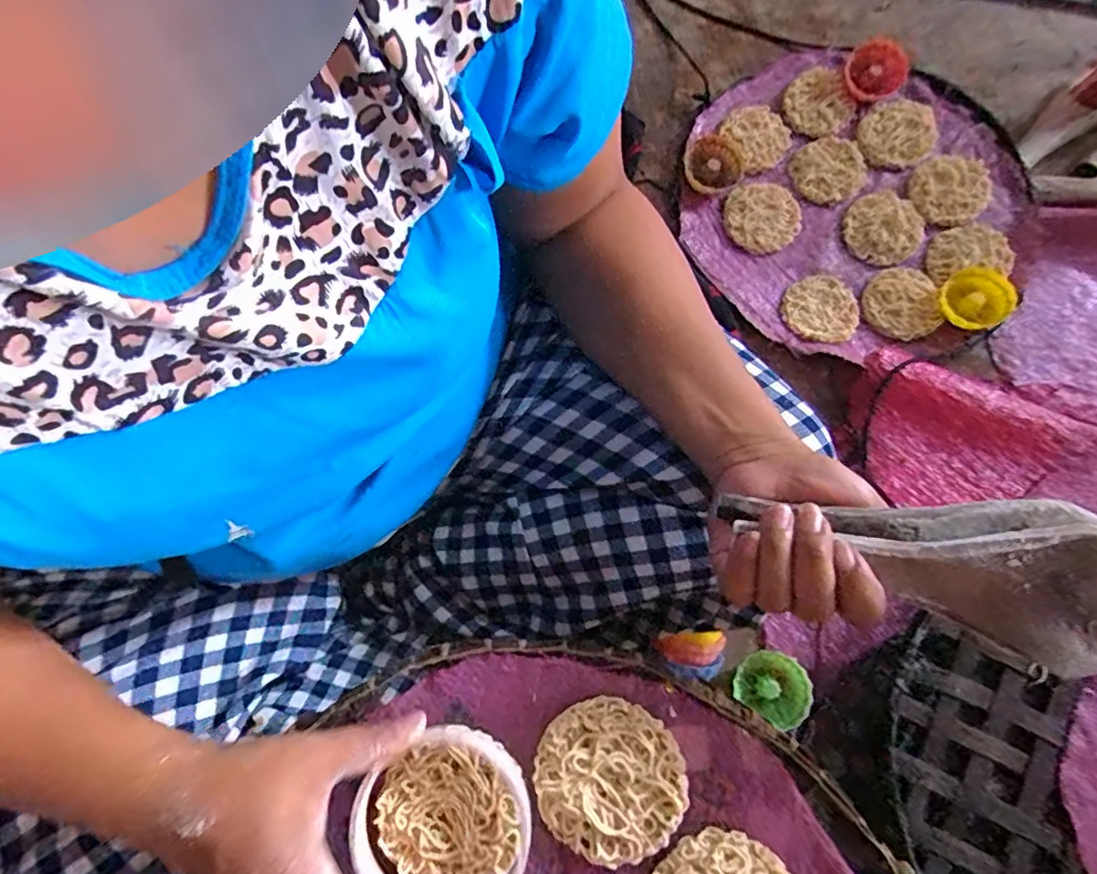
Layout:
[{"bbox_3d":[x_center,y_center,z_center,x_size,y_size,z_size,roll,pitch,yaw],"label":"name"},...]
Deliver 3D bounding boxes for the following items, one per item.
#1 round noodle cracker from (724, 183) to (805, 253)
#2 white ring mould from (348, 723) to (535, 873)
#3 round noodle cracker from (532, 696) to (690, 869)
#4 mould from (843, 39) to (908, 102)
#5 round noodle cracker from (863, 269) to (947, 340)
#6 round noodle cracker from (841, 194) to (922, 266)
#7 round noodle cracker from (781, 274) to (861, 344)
[{"bbox_3d":[0.226,-0.229,0.618,0.078,0.009,0.074,0,78,2],"label":"round noodle cracker"},{"bbox_3d":[-0.051,0.191,0.292,0.088,0.018,0.086,0,78,2],"label":"white ring mould"},{"bbox_3d":[0.031,0.177,0.304,0.075,0.008,0.074,0,78,2],"label":"round noodle cracker"},{"bbox_3d":[0.353,-0.394,0.634,0.060,0.013,0.060,41,112,29],"label":"mould"},{"bbox_3d":[0.350,-0.132,0.588,0.065,0.004,0.076,-11,72,14],"label":"round noodle cracker"},{"bbox_3d":[0.347,-0.216,0.612,0.074,0.012,0.075,0,78,2],"label":"round noodle cracker"},{"bbox_3d":[0.273,-0.129,0.589,0.069,0.008,0.075,0,78,2],"label":"round noodle cracker"}]

